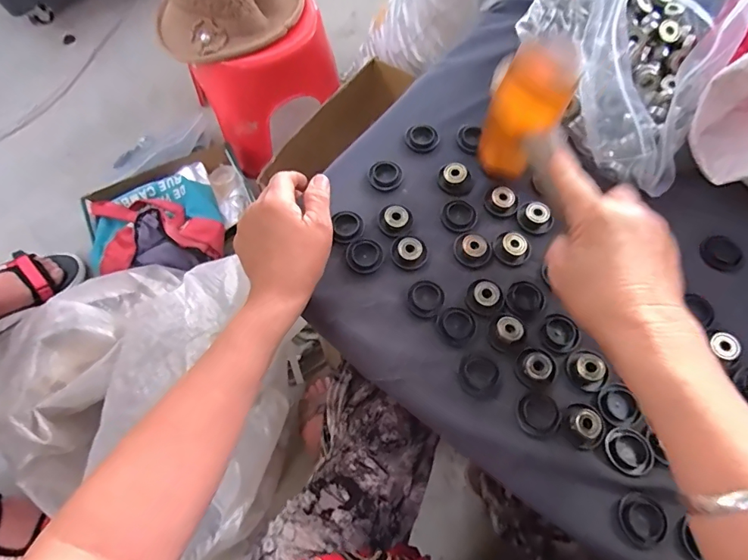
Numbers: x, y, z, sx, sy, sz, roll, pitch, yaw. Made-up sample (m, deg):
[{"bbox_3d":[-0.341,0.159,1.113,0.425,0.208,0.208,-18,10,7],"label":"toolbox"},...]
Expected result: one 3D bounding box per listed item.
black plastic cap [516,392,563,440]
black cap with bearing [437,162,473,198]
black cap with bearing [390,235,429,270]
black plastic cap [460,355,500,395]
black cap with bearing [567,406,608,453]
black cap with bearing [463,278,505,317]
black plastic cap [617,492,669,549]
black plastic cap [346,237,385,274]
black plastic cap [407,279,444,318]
[{"bbox_3d":[0.129,0.105,0.354,0.033,0.004,0.034,0,67,-1],"label":"black plastic cap"},{"bbox_3d":[0.077,-0.095,0.429,0.033,0.013,0.030,16,68,6],"label":"black cap with bearing"},{"bbox_3d":[0.032,-0.026,0.409,0.031,0.011,0.033,0,67,-1],"label":"black cap with bearing"},{"bbox_3d":[0.084,0.076,0.368,0.030,0.012,0.028,0,67,-1],"label":"black plastic cap"},{"bbox_3d":[0.166,0.114,0.351,0.028,0.015,0.031,-15,68,-7],"label":"black cap with bearing"},{"bbox_3d":[0.095,0.015,0.392,0.031,0.016,0.029,0,67,-1],"label":"black cap with bearing"},{"bbox_3d":[0.193,0.172,0.327,0.031,0.008,0.034,0,67,-1],"label":"black plastic cap"},{"bbox_3d":[-0.008,-0.022,0.407,0.031,0.007,0.032,0,67,-1],"label":"black plastic cap"},{"bbox_3d":[0.044,0.016,0.392,0.030,0.010,0.029,0,67,-1],"label":"black plastic cap"}]

